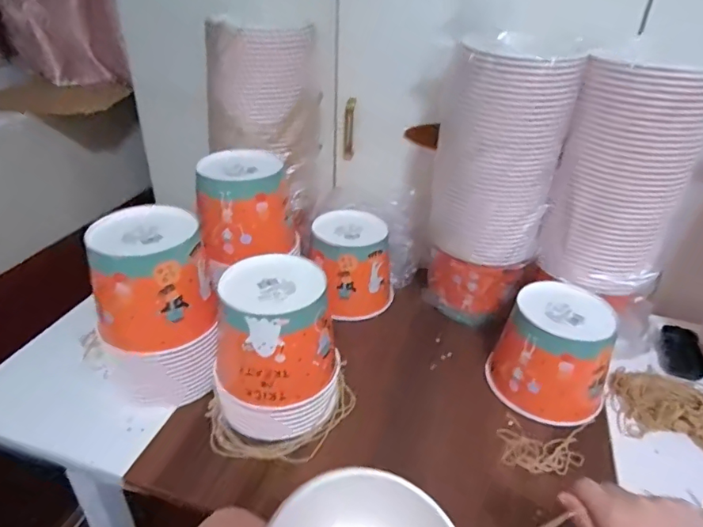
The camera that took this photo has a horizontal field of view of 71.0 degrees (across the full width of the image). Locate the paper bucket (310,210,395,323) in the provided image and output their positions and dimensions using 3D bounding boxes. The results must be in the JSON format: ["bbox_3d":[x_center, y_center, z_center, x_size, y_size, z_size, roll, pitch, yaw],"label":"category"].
[{"bbox_3d":[0.002,0.002,0.846,0.144,0.127,0.147,-1,33,-4],"label":"paper bucket"}]

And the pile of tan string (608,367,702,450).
[{"bbox_3d":[0.434,0.194,0.658,0.163,0.040,0.116,24,39,30],"label":"pile of tan string"}]

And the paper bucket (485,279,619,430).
[{"bbox_3d":[0.278,0.121,0.681,0.152,0.129,0.141,24,39,30],"label":"paper bucket"}]

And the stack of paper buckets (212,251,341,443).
[{"bbox_3d":[-0.091,0.110,0.624,0.152,0.189,0.145,-1,33,-4],"label":"stack of paper buckets"}]

